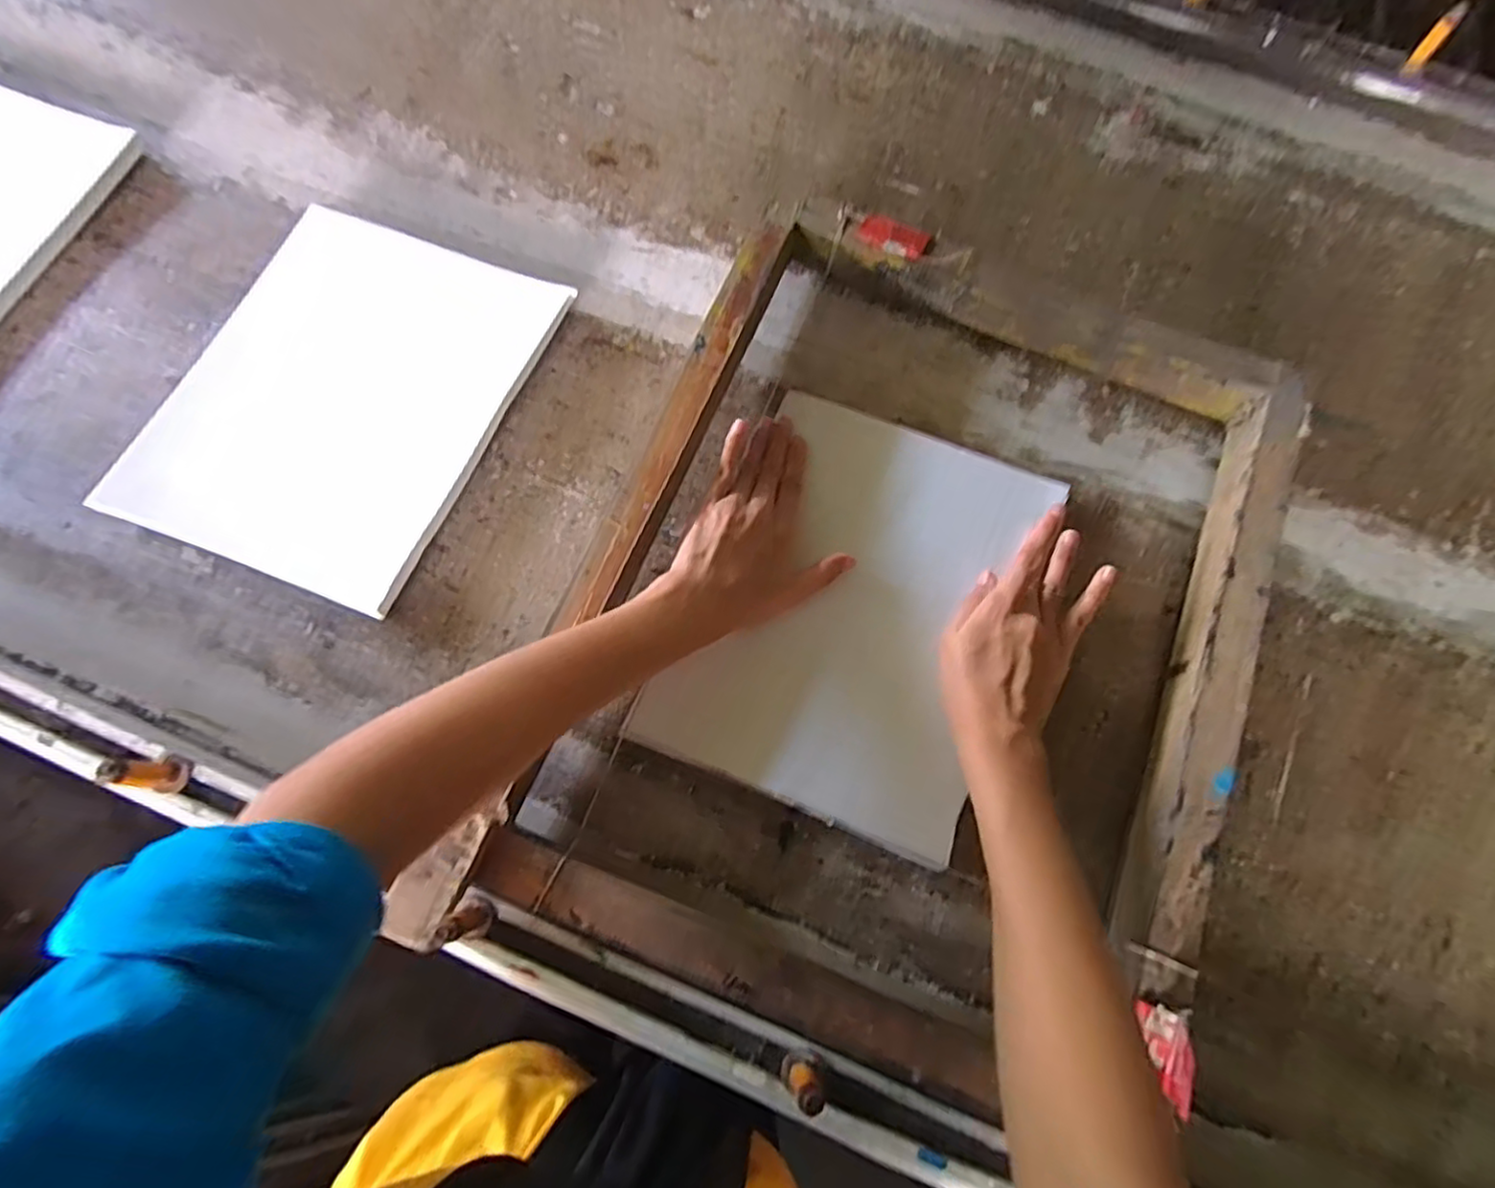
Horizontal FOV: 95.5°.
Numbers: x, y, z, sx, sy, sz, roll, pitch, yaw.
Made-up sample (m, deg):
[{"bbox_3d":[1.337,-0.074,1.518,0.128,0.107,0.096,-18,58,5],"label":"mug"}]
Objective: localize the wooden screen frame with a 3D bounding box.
[{"bbox_3d":[0.104,0.015,0.426,0.390,0.066,0.520,23,74,5],"label":"wooden screen frame"}]

